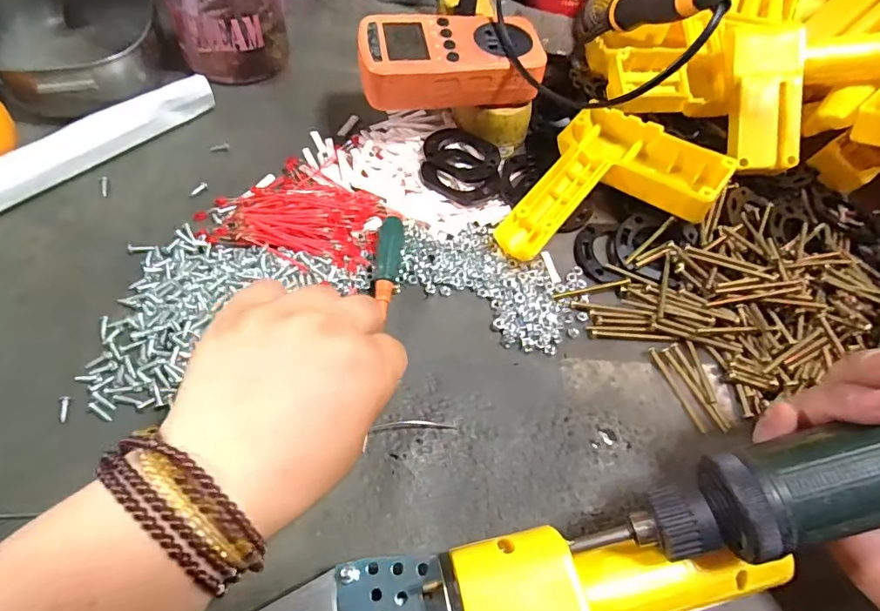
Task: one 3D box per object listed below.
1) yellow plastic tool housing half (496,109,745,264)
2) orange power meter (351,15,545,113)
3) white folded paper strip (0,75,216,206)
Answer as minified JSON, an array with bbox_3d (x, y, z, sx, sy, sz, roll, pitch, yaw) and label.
[{"bbox_3d":[0.116,-0.074,0.336,0.117,0.042,0.147,38,64,17],"label":"yellow plastic tool housing half"},{"bbox_3d":[0.007,-0.177,0.349,0.126,0.031,0.066,-6,60,-9],"label":"orange power meter"},{"bbox_3d":[-0.258,-0.101,0.329,0.023,0.023,0.221,40,64,18],"label":"white folded paper strip"}]

